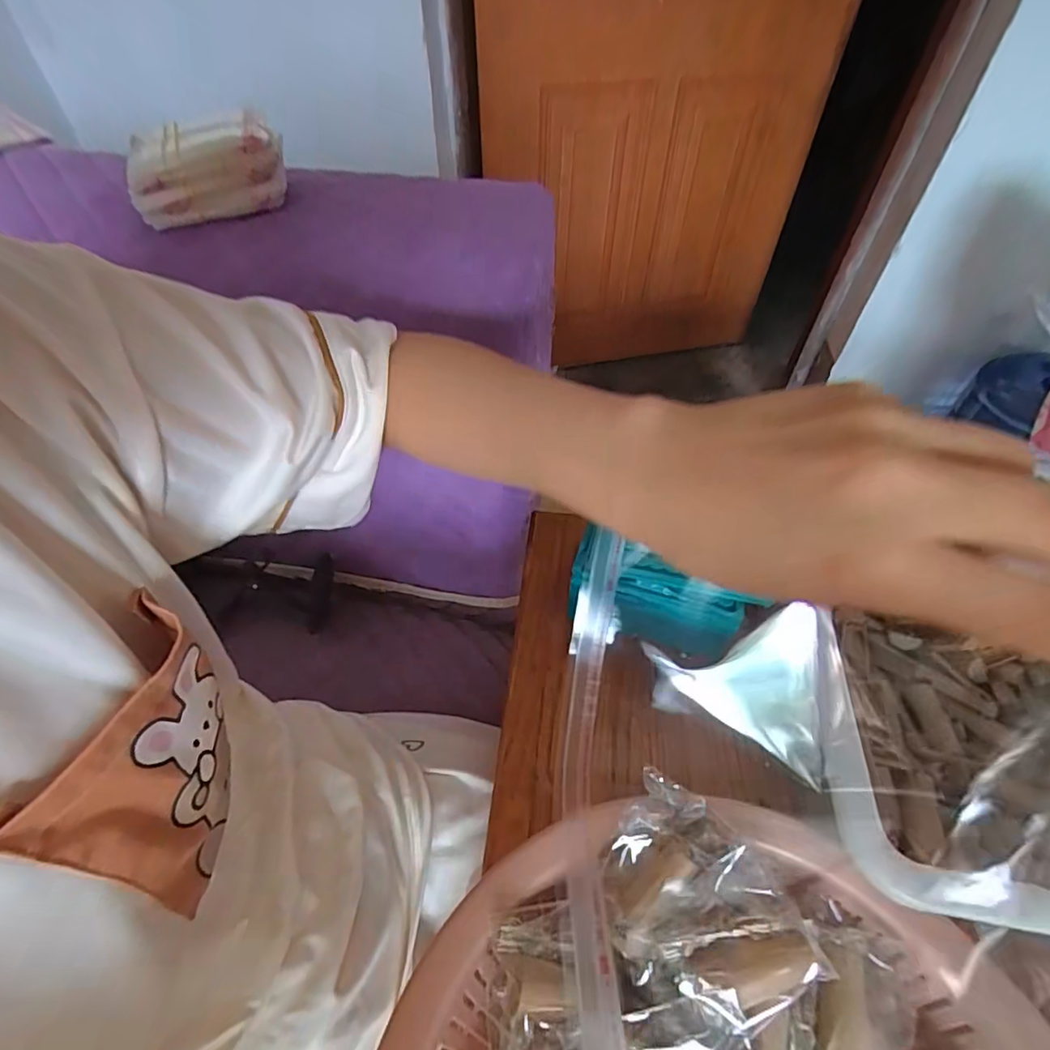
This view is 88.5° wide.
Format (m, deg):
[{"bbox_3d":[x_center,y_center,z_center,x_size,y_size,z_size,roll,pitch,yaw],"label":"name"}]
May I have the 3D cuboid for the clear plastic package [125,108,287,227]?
[{"bbox_3d":[-0.245,-0.273,0.416,0.111,0.060,0.049,-12,52,-10],"label":"clear plastic package"}]

